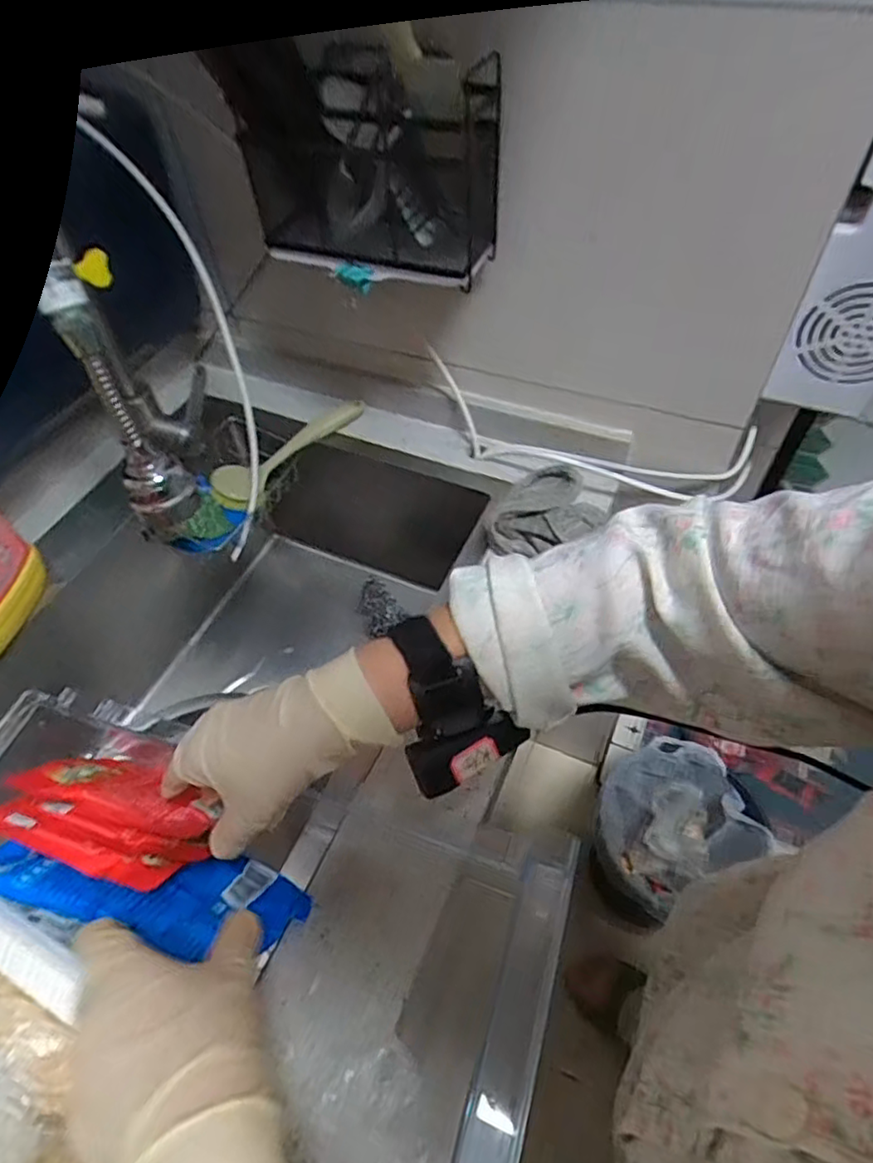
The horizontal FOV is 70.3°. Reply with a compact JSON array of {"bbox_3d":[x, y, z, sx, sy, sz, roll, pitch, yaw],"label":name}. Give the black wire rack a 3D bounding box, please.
[{"bbox_3d":[-0.057,-0.348,0.520,0.197,0.151,0.091,14,56,13],"label":"black wire rack"}]

